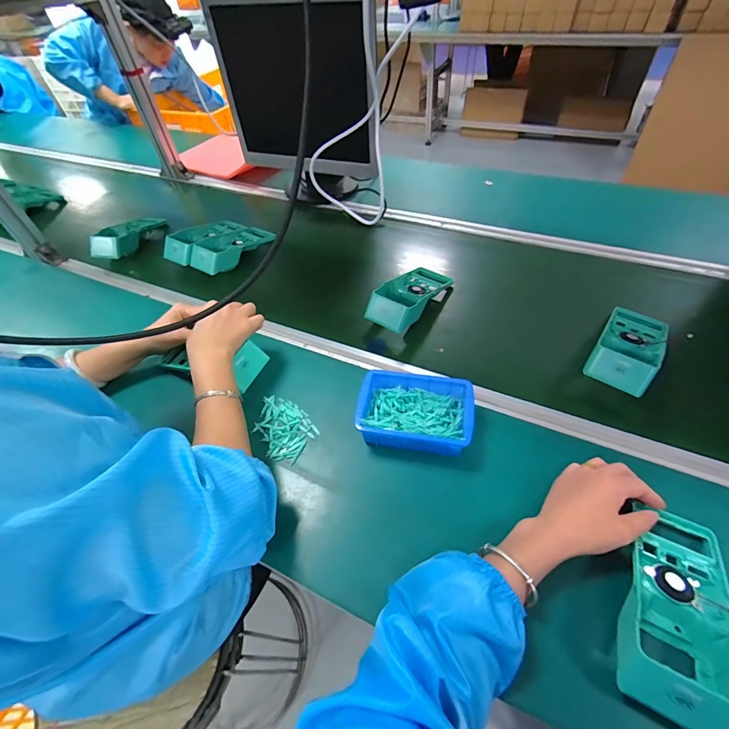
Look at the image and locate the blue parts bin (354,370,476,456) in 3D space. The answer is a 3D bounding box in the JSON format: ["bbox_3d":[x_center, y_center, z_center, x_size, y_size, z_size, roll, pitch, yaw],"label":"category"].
[{"bbox_3d":[0.069,0.067,0.504,0.152,0.055,0.108,11,52,14],"label":"blue parts bin"}]

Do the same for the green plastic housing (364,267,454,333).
[{"bbox_3d":[0.084,-0.132,0.681,0.086,0.052,0.191,33,60,28],"label":"green plastic housing"}]

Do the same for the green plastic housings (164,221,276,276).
[{"bbox_3d":[-0.333,-0.283,0.831,0.182,0.049,0.194,19,55,19],"label":"green plastic housings"}]

